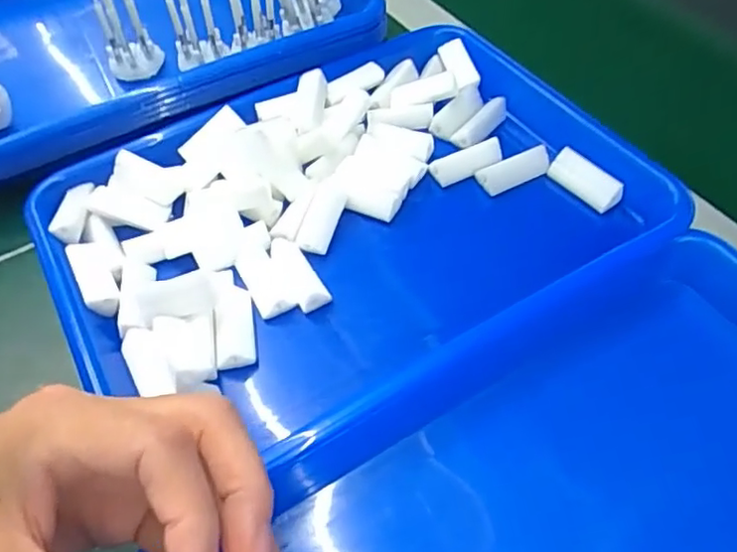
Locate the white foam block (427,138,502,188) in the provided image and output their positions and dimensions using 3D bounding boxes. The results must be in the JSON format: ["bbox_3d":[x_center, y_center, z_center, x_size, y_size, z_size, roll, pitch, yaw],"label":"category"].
[{"bbox_3d":[0.063,-0.073,0.386,0.046,0.006,0.019,-23,94,2],"label":"white foam block"}]

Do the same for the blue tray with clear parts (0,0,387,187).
[{"bbox_3d":[-0.178,-0.205,0.465,0.331,0.076,0.260,-21,56,-12],"label":"blue tray with clear parts"}]

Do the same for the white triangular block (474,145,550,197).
[{"bbox_3d":[0.094,-0.067,0.382,0.049,0.013,0.015,-21,56,-12],"label":"white triangular block"}]

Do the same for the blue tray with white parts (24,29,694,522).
[{"bbox_3d":[-0.012,-0.040,0.366,0.334,0.033,0.245,-27,57,-16],"label":"blue tray with white parts"}]

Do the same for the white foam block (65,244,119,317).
[{"bbox_3d":[-0.153,0.001,0.338,0.017,0.012,0.047,-27,57,-16],"label":"white foam block"}]

